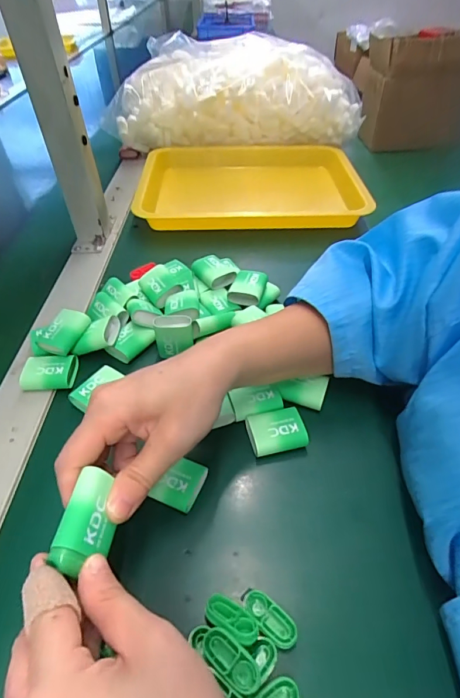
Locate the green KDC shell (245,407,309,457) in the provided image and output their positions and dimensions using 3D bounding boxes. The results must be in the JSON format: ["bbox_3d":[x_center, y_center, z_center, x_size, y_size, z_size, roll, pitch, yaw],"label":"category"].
[{"bbox_3d":[0.036,0.064,0.313,0.044,0.010,0.033,-10,45,-9],"label":"green KDC shell"}]

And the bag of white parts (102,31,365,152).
[{"bbox_3d":[0.008,-0.457,0.702,0.427,0.146,0.140,-4,44,-3],"label":"bag of white parts"}]

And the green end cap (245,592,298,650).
[{"bbox_3d":[0.023,0.155,0.228,0.034,0.006,0.016,30,53,28],"label":"green end cap"}]

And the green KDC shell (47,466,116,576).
[{"bbox_3d":[-0.076,0.090,0.207,0.014,0.030,0.048,-29,37,33],"label":"green KDC shell"}]

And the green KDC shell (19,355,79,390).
[{"bbox_3d":[-0.161,0.021,0.355,0.046,0.016,0.031,-3,44,-1],"label":"green KDC shell"}]

